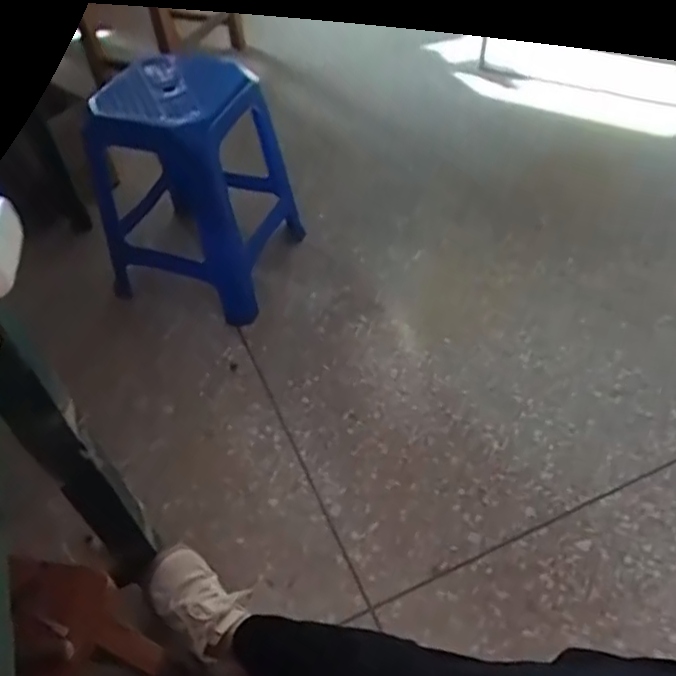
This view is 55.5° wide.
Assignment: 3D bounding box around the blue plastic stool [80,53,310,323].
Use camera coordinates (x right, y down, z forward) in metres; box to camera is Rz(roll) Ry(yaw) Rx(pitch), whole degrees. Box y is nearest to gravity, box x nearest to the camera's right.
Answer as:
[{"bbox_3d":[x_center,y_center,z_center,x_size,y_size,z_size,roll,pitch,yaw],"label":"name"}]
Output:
[{"bbox_3d":[-0.340,-0.342,1.453,0.360,0.433,0.359,12,51,13],"label":"blue plastic stool"}]

